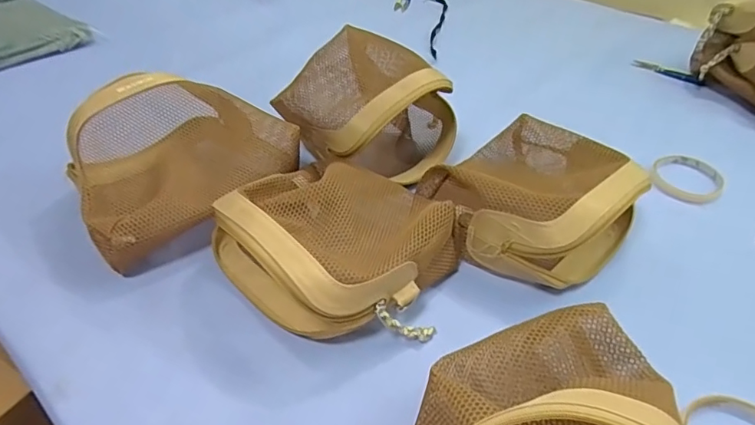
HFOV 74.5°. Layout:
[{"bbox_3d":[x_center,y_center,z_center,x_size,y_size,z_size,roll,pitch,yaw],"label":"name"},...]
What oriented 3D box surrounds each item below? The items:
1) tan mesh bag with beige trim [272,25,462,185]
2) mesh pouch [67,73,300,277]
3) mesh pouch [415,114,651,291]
[{"bbox_3d":[-0.006,-0.120,0.591,0.179,0.134,0.157,-23,47,-27],"label":"tan mesh bag with beige trim"},{"bbox_3d":[-0.206,-0.058,0.524,0.227,0.105,0.170,-31,52,-33],"label":"mesh pouch"},{"bbox_3d":[0.158,-0.024,0.514,0.189,0.084,0.205,30,47,27],"label":"mesh pouch"}]

